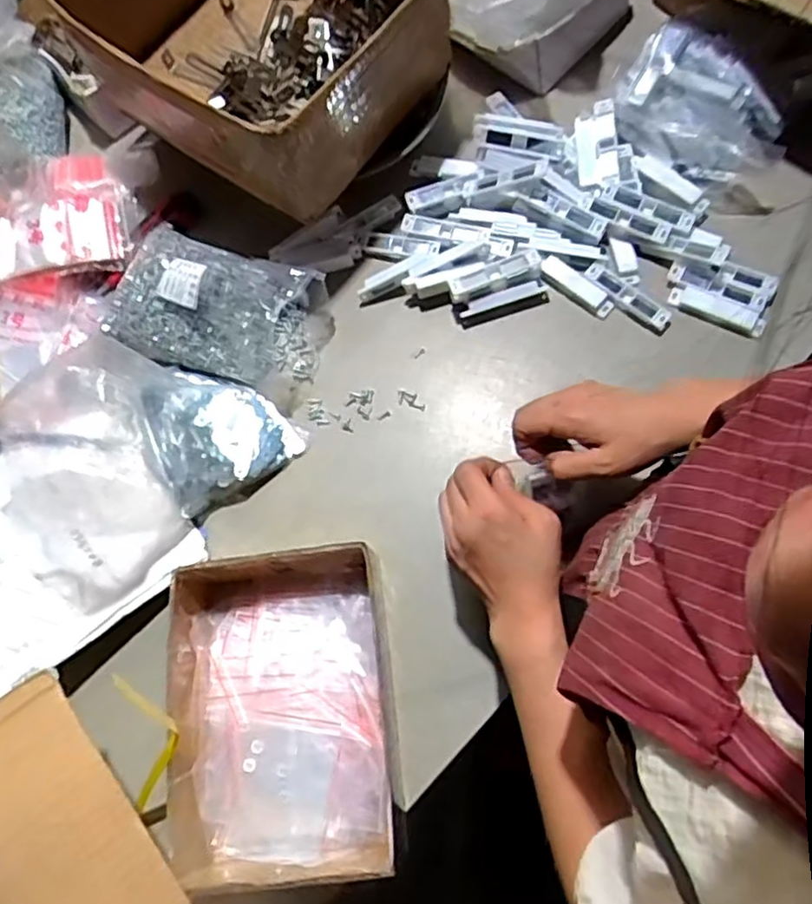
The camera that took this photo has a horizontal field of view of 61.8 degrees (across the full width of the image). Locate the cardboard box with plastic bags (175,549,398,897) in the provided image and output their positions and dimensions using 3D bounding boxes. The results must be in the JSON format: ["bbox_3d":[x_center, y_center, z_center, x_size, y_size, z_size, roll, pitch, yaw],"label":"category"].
[{"bbox_3d":[-0.109,0.218,0.579,0.191,0.074,0.252,-10,72,4],"label":"cardboard box with plastic bags"}]

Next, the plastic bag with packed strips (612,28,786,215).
[{"bbox_3d":[0.318,-0.351,0.714,0.198,0.038,0.127,40,104,5],"label":"plastic bag with packed strips"}]

